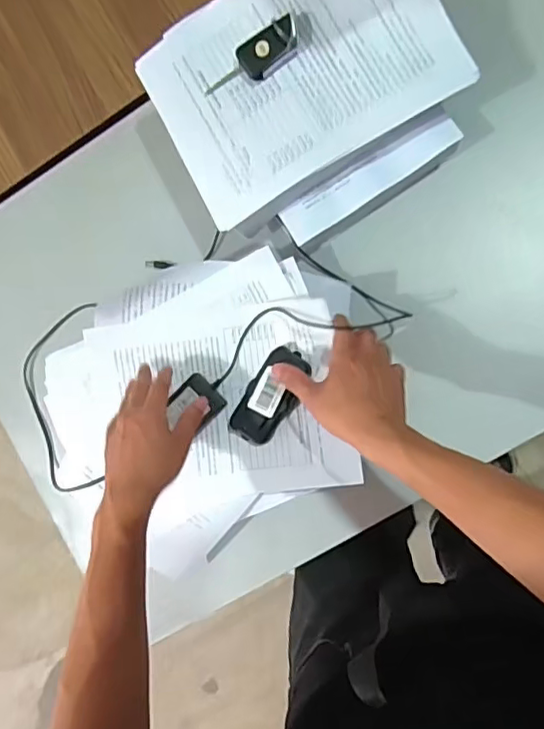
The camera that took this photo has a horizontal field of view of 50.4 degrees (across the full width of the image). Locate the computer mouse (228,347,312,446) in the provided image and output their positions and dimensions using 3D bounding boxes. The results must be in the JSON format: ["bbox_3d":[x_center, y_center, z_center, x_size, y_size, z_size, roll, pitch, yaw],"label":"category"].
[{"bbox_3d":[-0.002,0.035,0.625,0.054,0.034,0.110,27,90,8],"label":"computer mouse"}]

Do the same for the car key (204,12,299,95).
[{"bbox_3d":[-0.020,-0.311,0.586,0.108,0.025,0.036,-27,85,9],"label":"car key"}]

